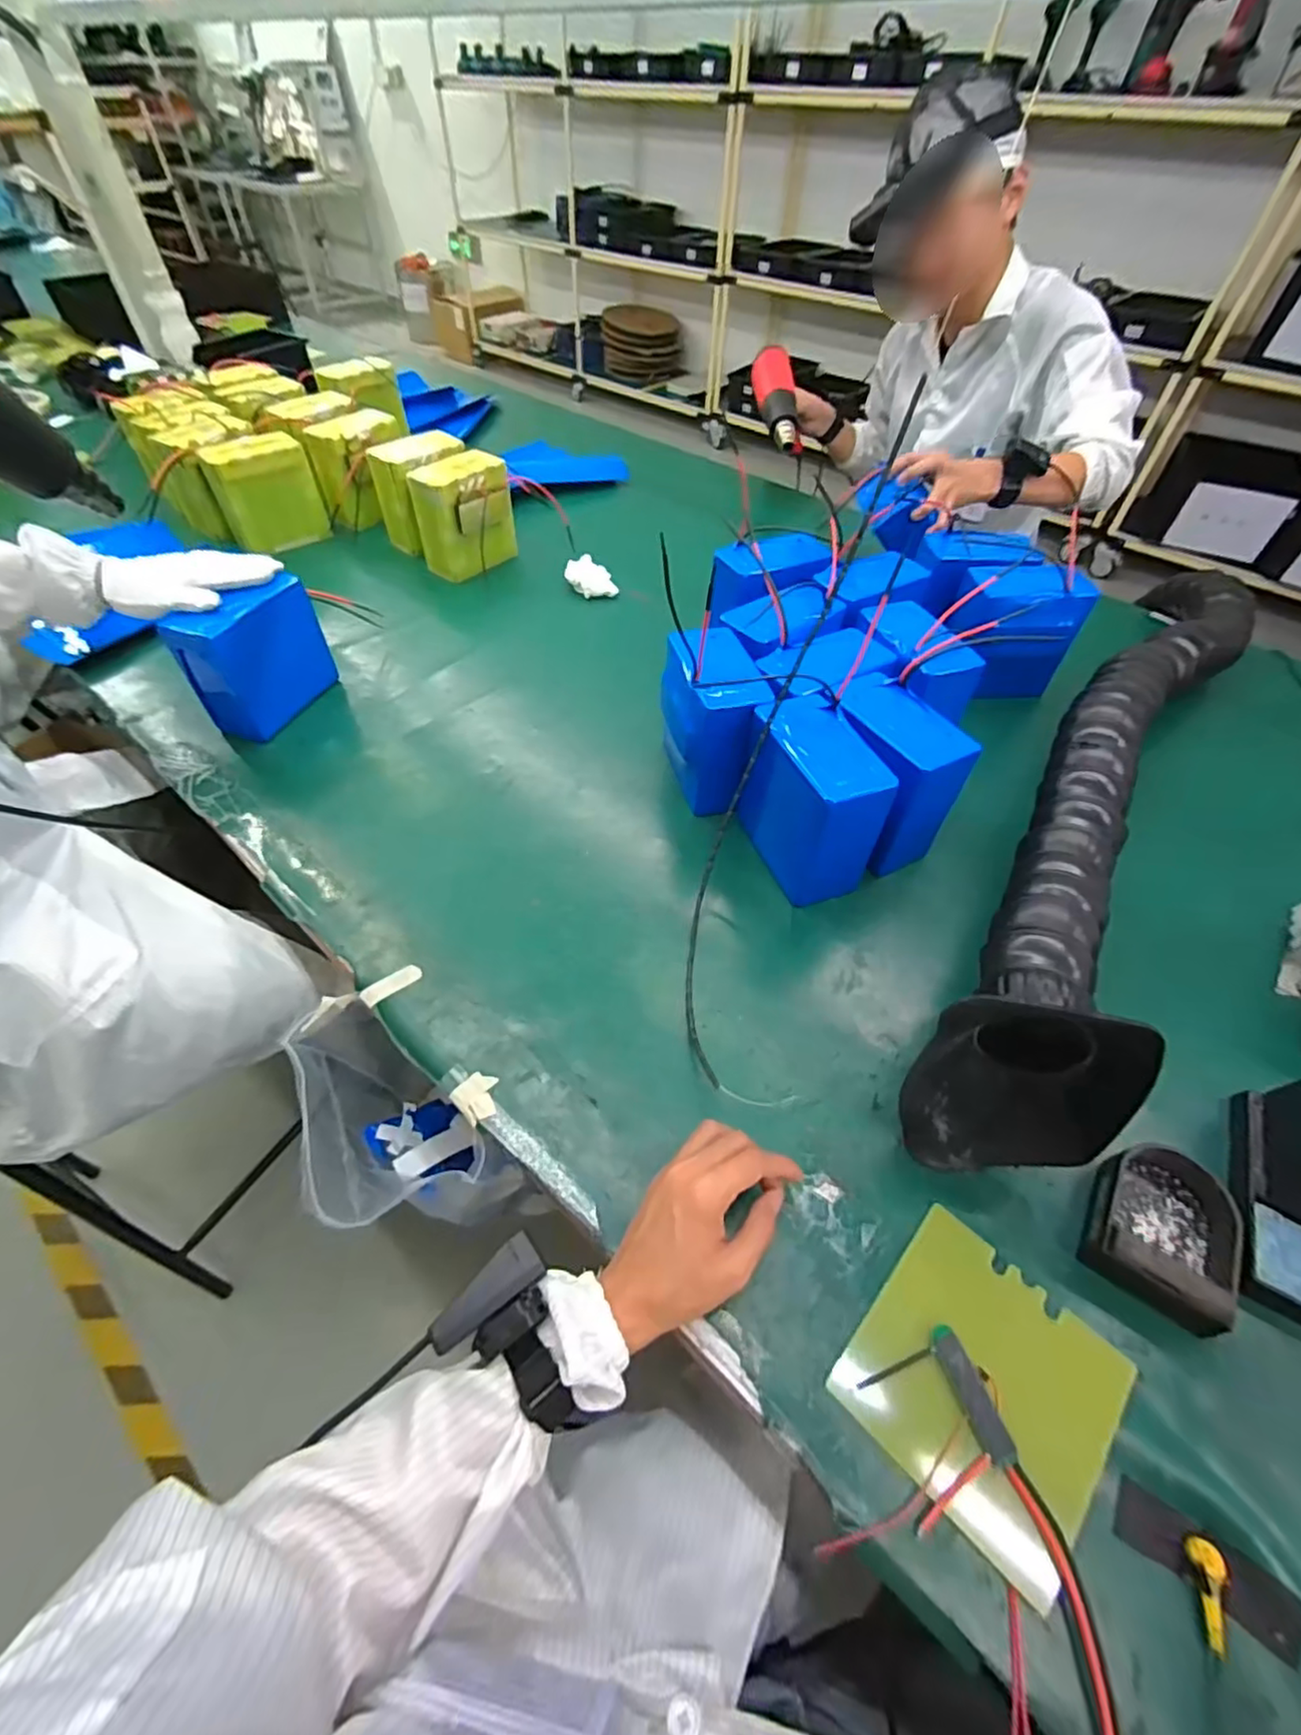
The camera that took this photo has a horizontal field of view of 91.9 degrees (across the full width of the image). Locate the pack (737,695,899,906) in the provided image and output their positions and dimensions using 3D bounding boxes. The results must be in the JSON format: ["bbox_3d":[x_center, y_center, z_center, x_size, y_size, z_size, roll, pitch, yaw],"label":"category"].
[{"bbox_3d":[0.151,-0.060,0.615,0.089,0.146,0.144,-17,54,-15],"label":"pack"}]

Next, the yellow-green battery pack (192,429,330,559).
[{"bbox_3d":[-0.629,-0.614,1.034,0.148,0.134,0.088,-28,57,-22],"label":"yellow-green battery pack"}]

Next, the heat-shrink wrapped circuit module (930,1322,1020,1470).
[{"bbox_3d":[0.194,0.318,0.380,0.016,0.017,0.066,-14,53,-14],"label":"heat-shrink wrapped circuit module"}]

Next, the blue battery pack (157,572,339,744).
[{"bbox_3d":[-0.474,-0.253,0.756,0.073,0.142,0.161,17,52,11],"label":"blue battery pack"}]

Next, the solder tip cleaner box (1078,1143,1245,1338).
[{"bbox_3d":[0.351,0.242,0.429,0.081,0.038,0.106,31,56,21],"label":"solder tip cleaner box"}]

